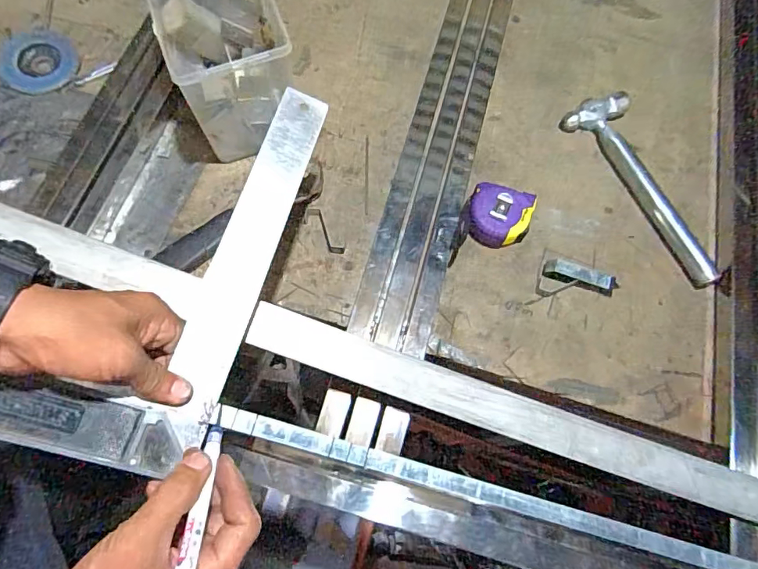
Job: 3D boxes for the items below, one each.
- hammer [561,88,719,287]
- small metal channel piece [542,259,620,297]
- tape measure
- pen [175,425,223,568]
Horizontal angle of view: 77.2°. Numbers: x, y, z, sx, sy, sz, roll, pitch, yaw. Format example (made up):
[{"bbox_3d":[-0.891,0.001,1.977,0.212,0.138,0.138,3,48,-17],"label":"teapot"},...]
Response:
[{"bbox_3d":[0.335,-0.124,0.578,0.077,0.029,0.260,-26,72,-11],"label":"hammer"},{"bbox_3d":[0.229,-0.008,0.541,0.079,0.021,0.019,20,70,6],"label":"small metal channel piece"},{"bbox_3d":[0.142,-0.080,0.561,0.072,0.036,0.066,16,69,5],"label":"tape measure"},{"bbox_3d":[-0.115,0.137,0.307,0.011,0.009,0.107,-4,38,-3],"label":"pen"}]

